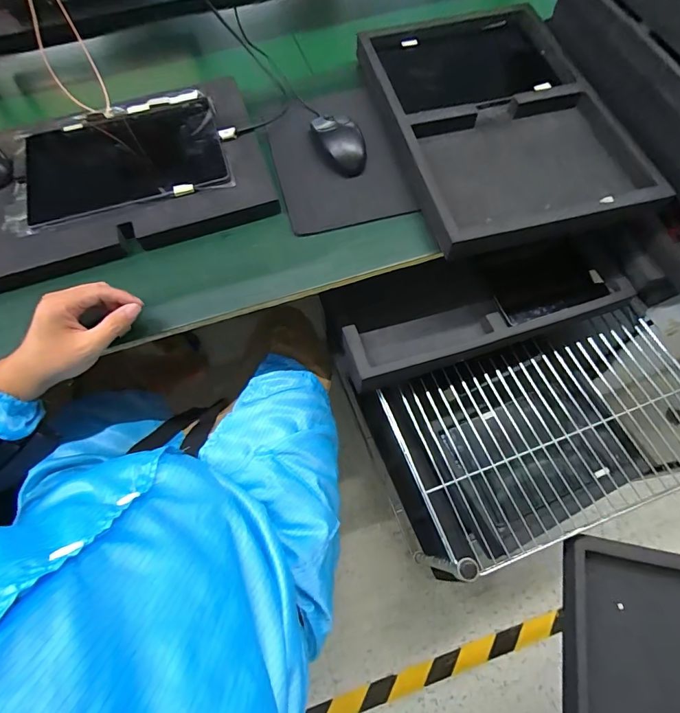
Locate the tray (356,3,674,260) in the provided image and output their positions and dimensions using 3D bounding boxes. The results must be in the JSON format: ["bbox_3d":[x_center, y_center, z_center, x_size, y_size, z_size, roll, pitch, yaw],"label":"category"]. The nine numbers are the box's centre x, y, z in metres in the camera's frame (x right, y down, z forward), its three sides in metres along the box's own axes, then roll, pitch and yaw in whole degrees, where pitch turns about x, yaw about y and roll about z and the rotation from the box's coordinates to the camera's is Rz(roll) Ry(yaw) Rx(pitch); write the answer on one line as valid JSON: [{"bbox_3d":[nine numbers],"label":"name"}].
[{"bbox_3d":[0.213,-0.348,0.579,0.307,0.042,0.436,-14,66,-4],"label":"tray"}]

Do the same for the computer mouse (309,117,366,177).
[{"bbox_3d":[0.002,-0.301,0.563,0.062,0.032,0.101,-20,66,-7],"label":"computer mouse"}]

